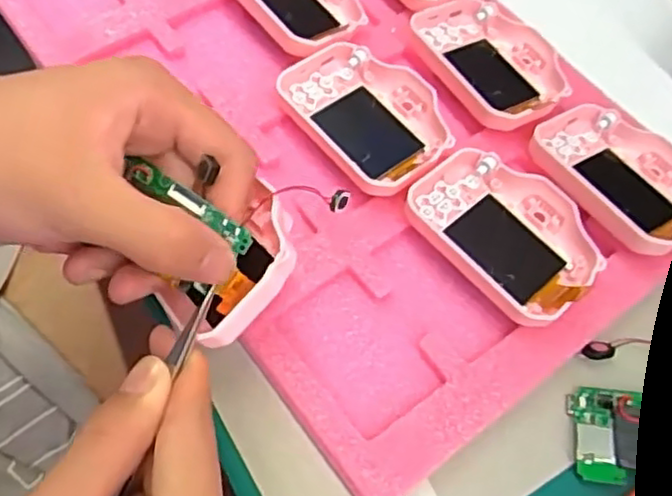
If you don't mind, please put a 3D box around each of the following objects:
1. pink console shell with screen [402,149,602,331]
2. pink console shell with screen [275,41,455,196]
[{"bbox_3d":[0.076,-0.008,0.309,0.061,0.018,0.082,-38,70,-23],"label":"pink console shell with screen"},{"bbox_3d":[0.016,-0.065,0.335,0.061,0.015,0.085,-34,69,-22],"label":"pink console shell with screen"}]

